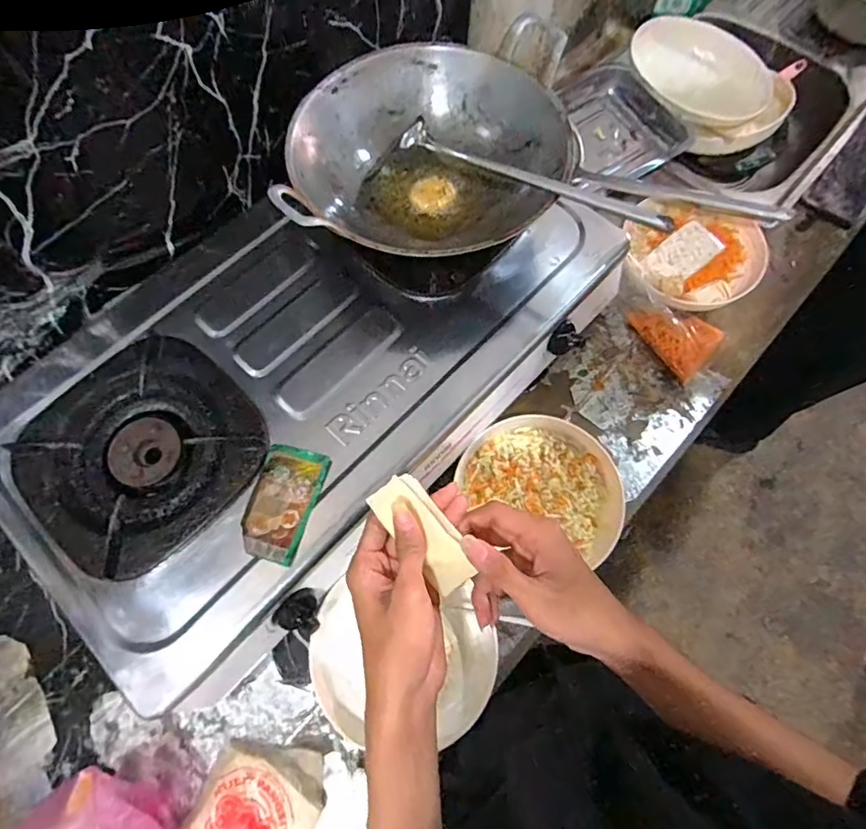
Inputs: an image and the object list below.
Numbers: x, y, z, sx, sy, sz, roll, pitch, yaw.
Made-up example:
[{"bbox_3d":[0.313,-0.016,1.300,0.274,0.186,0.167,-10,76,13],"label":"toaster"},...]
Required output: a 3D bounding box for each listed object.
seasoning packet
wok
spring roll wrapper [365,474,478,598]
[{"bbox_3d":[-0.147,0.084,0.491,0.065,0.012,0.107,16,70,6],"label":"seasoning packet"},{"bbox_3d":[-0.006,-0.287,0.560,0.290,0.120,0.246,-3,69,-1],"label":"wok"},{"bbox_3d":[-0.006,0.088,0.372,0.038,0.012,0.090,-36,87,-12],"label":"spring roll wrapper"}]

